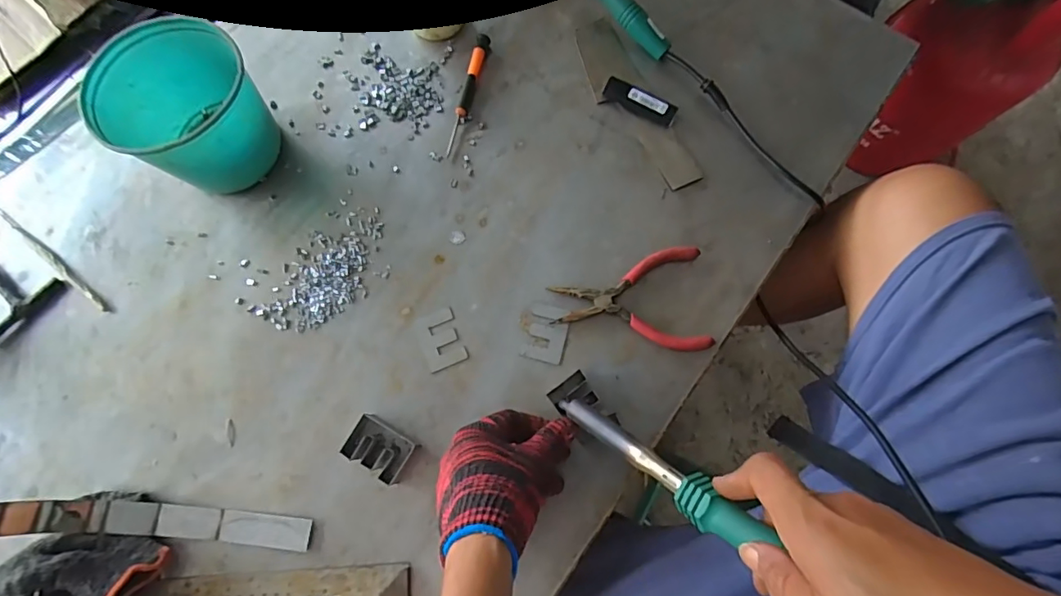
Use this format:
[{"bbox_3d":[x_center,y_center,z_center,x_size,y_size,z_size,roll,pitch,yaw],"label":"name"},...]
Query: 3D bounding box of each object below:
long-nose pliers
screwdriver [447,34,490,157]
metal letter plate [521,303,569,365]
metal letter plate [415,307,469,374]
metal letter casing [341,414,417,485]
[{"bbox_3d":[0.093,0.003,0.487,0.141,0.012,0.097,-2,75,0],"label":"long-nose pliers"},{"bbox_3d":[-0.068,-0.218,0.544,0.014,0.012,0.141,14,76,4],"label":"screwdriver"},{"bbox_3d":[0.016,0.034,0.484,0.038,0.005,0.050,14,76,4],"label":"metal letter plate"},{"bbox_3d":[-0.084,0.039,0.482,0.036,0.004,0.053,-21,76,-5],"label":"metal letter plate"},{"bbox_3d":[-0.130,0.130,0.446,0.051,0.026,0.038,33,78,9],"label":"metal letter casing"}]

